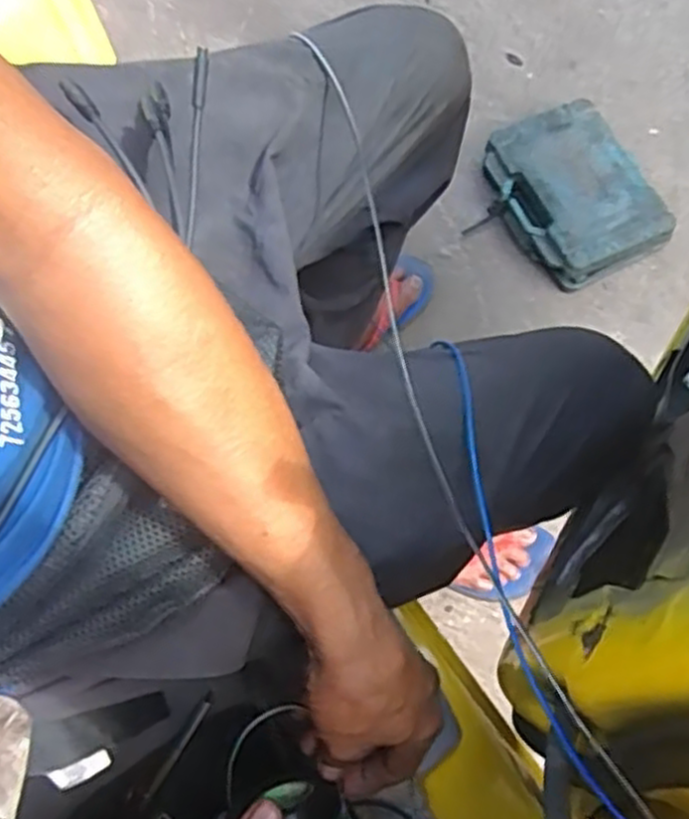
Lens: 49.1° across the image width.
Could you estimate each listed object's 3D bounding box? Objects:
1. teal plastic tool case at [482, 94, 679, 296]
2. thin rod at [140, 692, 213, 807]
[{"bbox_3d":[0.319,-0.302,1.055,0.188,0.068,0.249,-26,76,-6],"label":"teal plastic tool case"},{"bbox_3d":[-0.152,0.311,0.695,0.007,0.008,0.109,32,81,9],"label":"thin rod"}]

